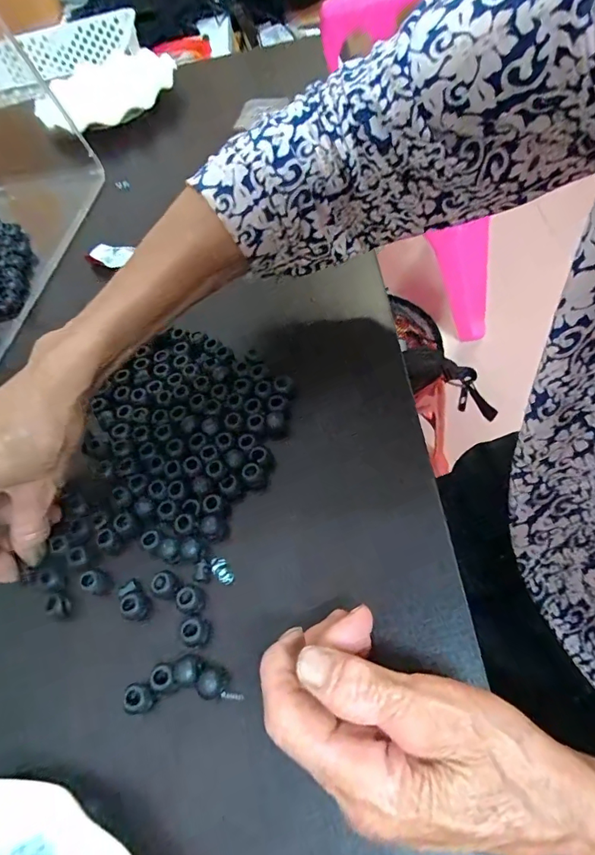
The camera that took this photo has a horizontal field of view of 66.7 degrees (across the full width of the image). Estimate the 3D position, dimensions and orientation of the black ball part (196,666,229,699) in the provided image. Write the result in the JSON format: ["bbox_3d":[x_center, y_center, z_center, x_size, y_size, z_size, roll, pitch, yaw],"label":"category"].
[{"bbox_3d":[-0.046,0.137,0.243,0.015,0.012,0.015,-4,61,8],"label":"black ball part"}]

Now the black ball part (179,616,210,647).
[{"bbox_3d":[-0.059,0.116,0.258,0.016,0.013,0.015,-4,61,8],"label":"black ball part"}]

